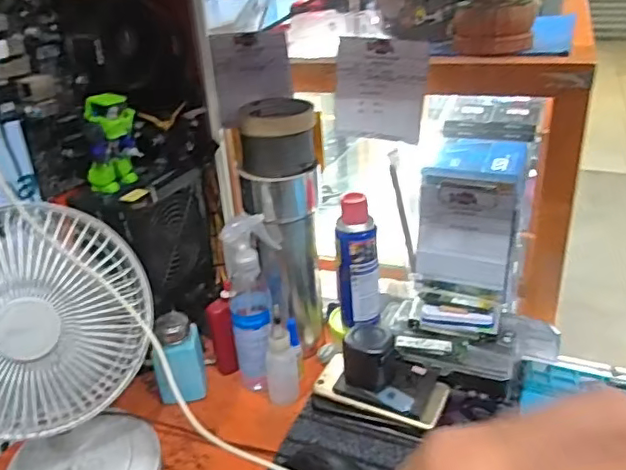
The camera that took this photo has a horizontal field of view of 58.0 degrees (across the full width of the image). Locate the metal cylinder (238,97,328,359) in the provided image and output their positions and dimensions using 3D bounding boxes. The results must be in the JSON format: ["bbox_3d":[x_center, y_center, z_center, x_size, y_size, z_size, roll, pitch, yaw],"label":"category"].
[{"bbox_3d":[-0.034,-0.004,0.686,0.088,0.294,0.083,-2,28,3],"label":"metal cylinder"}]

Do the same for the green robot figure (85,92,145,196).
[{"bbox_3d":[-0.215,-0.097,0.606,0.060,0.100,0.041,-15,30,-21],"label":"green robot figure"}]

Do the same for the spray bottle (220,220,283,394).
[{"bbox_3d":[-0.064,0.082,0.653,0.062,0.221,0.075,-5,28,-4],"label":"spray bottle"}]

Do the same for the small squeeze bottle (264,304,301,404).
[{"bbox_3d":[-0.036,0.135,0.632,0.036,0.116,0.029,-6,28,-5],"label":"small squeeze bottle"}]

